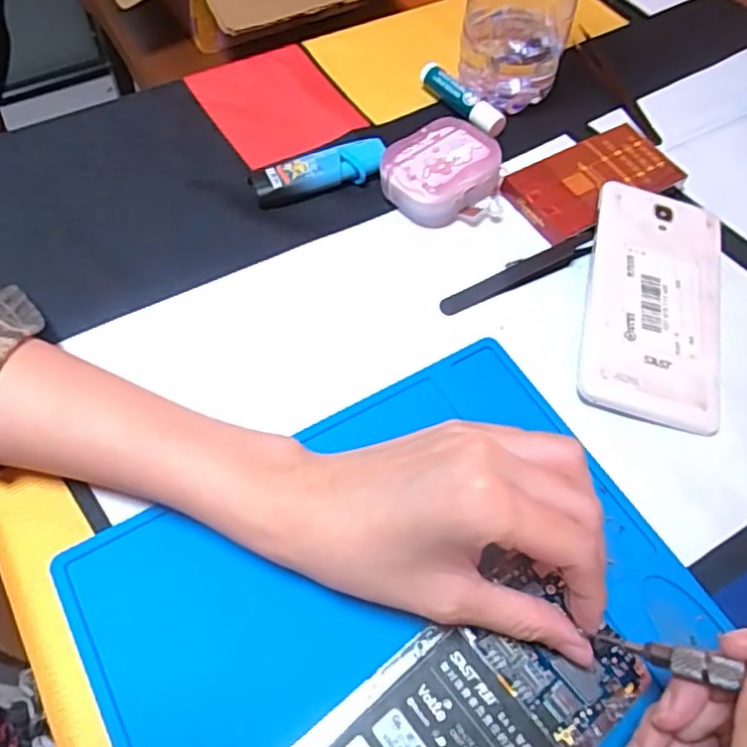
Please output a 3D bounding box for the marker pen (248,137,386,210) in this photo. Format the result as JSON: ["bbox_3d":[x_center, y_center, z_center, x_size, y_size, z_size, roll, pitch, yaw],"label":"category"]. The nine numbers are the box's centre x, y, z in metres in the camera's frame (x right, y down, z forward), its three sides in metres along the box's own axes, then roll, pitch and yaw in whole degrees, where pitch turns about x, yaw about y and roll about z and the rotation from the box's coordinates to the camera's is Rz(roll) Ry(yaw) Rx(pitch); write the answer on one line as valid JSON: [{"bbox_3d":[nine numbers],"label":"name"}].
[{"bbox_3d":[-0.031,-0.119,0.385,0.080,0.014,0.022,-19,61,-13],"label":"marker pen"}]

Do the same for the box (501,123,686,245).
[{"bbox_3d":[0.132,-0.114,0.393,0.101,0.016,0.057,-26,63,-17],"label":"box"}]

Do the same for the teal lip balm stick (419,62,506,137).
[{"bbox_3d":[0.057,-0.178,0.427,0.019,0.017,0.070,-32,65,-20],"label":"teal lip balm stick"}]

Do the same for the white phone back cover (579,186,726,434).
[{"bbox_3d":[0.149,-0.039,0.344,0.072,0.006,0.140,16,63,-1],"label":"white phone back cover"}]

